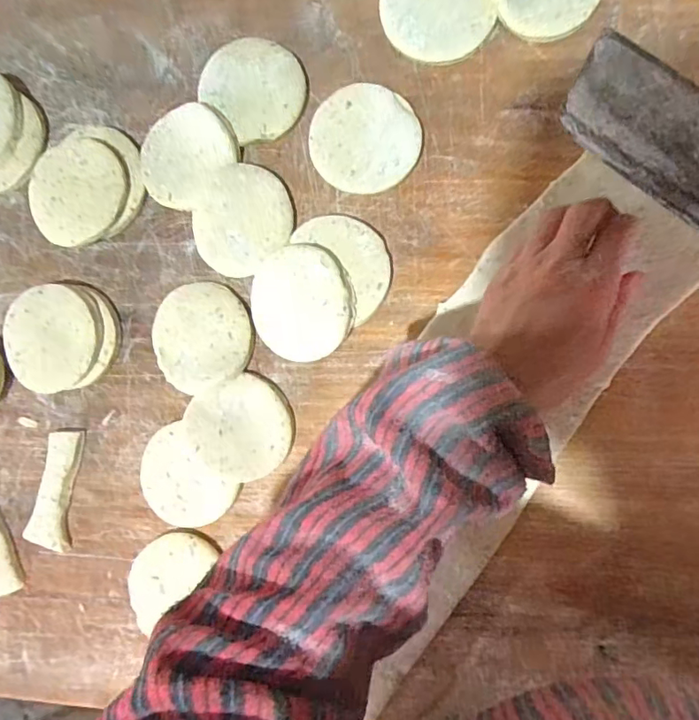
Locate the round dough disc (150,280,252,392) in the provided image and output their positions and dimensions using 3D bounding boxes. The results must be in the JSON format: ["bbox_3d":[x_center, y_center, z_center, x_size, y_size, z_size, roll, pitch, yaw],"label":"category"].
[{"bbox_3d":[-0.108,-0.019,0.390,0.072,0.016,0.075,0,89,9],"label":"round dough disc"}]

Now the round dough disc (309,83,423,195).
[{"bbox_3d":[0.011,-0.153,0.373,0.075,0.013,0.070,0,89,9],"label":"round dough disc"}]

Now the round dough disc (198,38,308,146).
[{"bbox_3d":[-0.067,-0.196,0.387,0.066,0.014,0.074,-43,83,6],"label":"round dough disc"}]

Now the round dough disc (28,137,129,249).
[{"bbox_3d":[-0.202,-0.124,0.395,0.067,0.007,0.078,21,96,1],"label":"round dough disc"}]

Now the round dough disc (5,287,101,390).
[{"bbox_3d":[-0.221,-0.016,0.398,0.075,0.009,0.076,1,96,10],"label":"round dough disc"}]

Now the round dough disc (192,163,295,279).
[{"bbox_3d":[-0.077,-0.099,0.384,0.068,0.018,0.074,0,89,9],"label":"round dough disc"}]

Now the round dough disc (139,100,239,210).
[{"bbox_3d":[-0.122,-0.151,0.386,0.072,0.009,0.065,-44,83,6],"label":"round dough disc"}]

